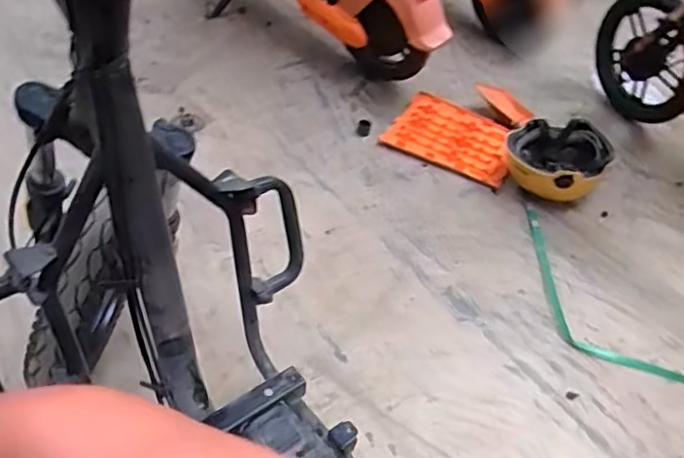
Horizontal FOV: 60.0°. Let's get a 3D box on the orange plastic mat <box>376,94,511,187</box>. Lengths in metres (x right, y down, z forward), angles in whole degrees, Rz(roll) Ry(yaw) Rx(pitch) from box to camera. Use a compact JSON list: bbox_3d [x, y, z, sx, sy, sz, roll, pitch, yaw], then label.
[{"bbox_3d":[0.306,-0.253,1.621,0.335,0.035,0.265,25,46,15],"label":"orange plastic mat"}]

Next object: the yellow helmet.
[{"bbox_3d":[0.522,-0.161,1.473,0.225,0.151,0.213,4,44,-4],"label":"yellow helmet"}]

